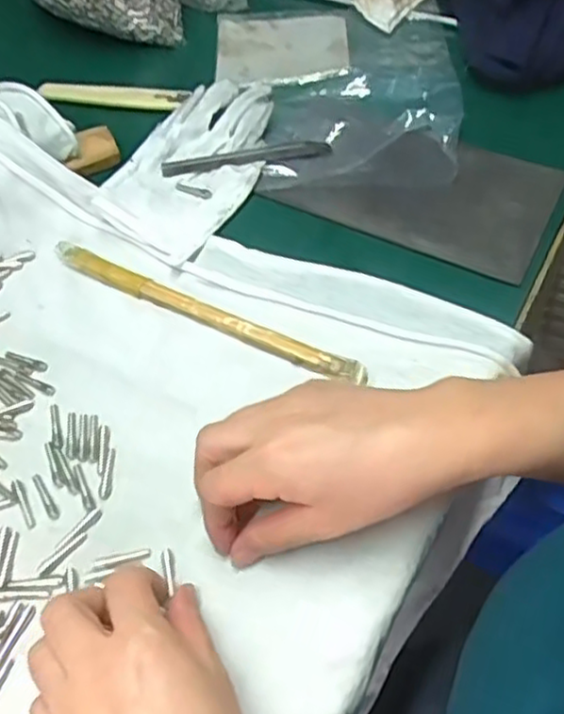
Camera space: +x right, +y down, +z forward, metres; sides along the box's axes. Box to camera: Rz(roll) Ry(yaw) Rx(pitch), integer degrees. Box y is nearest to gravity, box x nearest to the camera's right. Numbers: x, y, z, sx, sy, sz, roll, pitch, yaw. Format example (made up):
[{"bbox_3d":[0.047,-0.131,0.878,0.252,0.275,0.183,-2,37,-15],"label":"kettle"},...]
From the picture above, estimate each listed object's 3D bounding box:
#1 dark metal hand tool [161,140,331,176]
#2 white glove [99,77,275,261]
[{"bbox_3d":[-0.027,-0.148,0.510,0.121,0.005,0.015,-9,58,-3],"label":"dark metal hand tool"},{"bbox_3d":[-0.058,-0.150,0.507,0.090,0.017,0.174,24,62,17],"label":"white glove"}]

